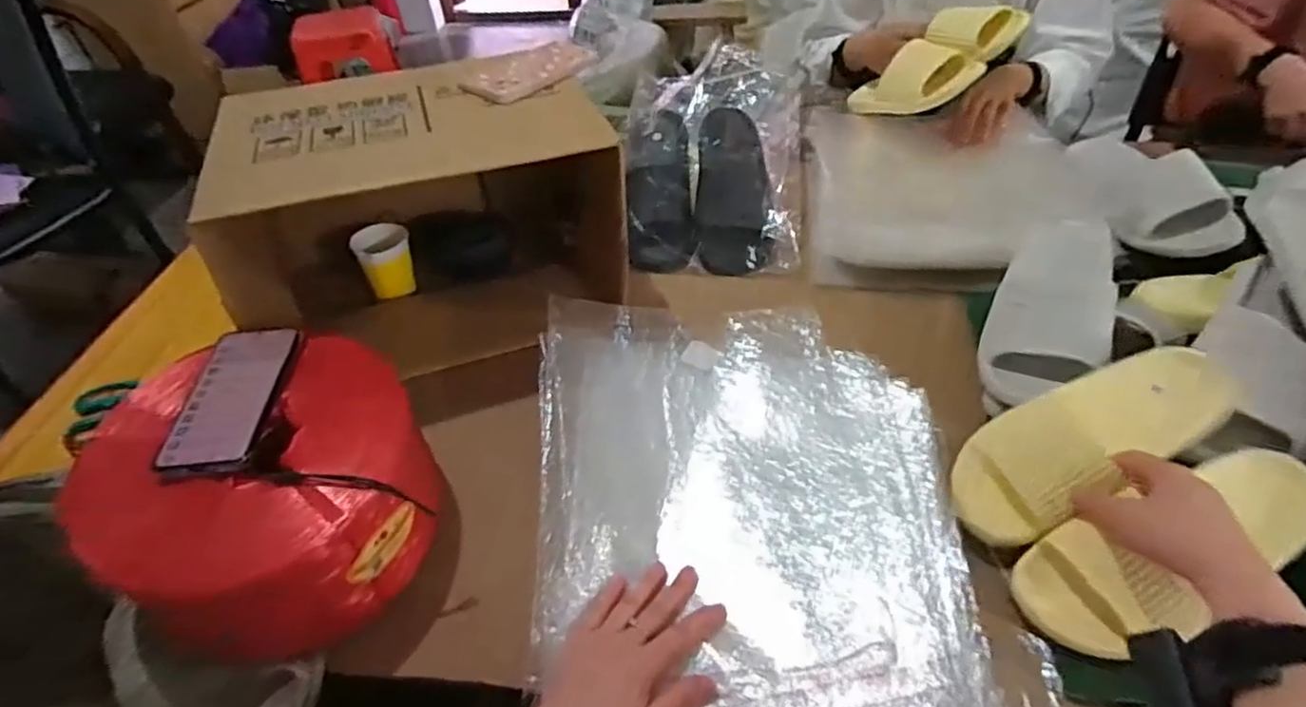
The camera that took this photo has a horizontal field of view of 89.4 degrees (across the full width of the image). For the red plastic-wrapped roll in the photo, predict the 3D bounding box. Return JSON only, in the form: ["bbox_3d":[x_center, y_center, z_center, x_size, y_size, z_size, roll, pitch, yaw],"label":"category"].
[{"bbox_3d":[-0.337,0.126,0.600,0.276,0.151,0.257,21,49,24],"label":"red plastic-wrapped roll"}]

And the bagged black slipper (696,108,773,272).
[{"bbox_3d":[0.110,-0.240,0.930,0.101,0.062,0.265,-1,67,4],"label":"bagged black slipper"}]

